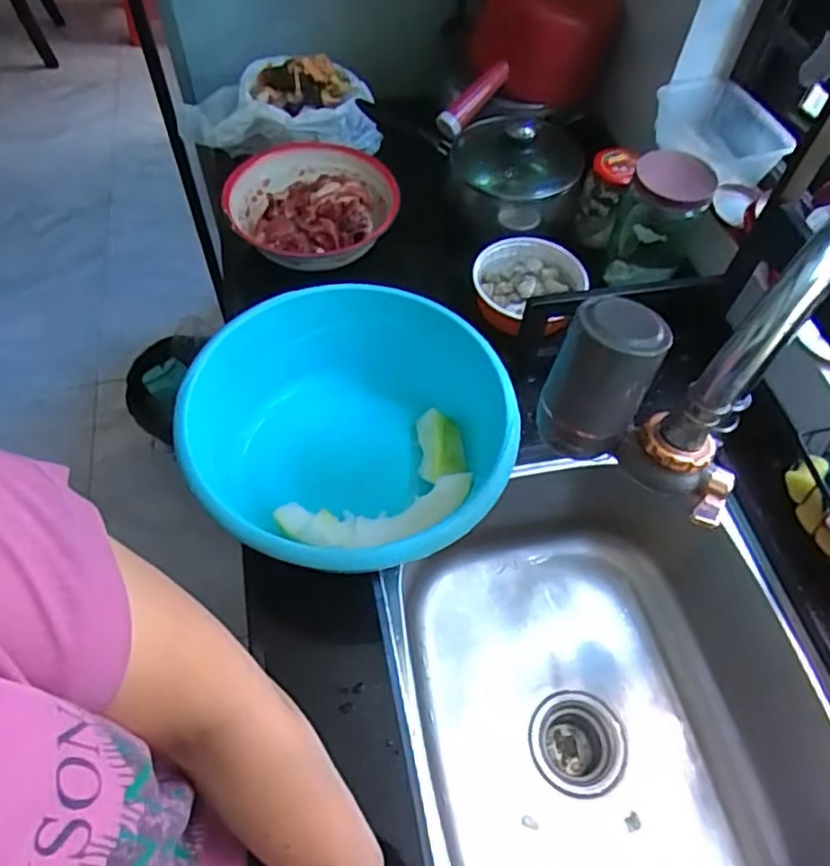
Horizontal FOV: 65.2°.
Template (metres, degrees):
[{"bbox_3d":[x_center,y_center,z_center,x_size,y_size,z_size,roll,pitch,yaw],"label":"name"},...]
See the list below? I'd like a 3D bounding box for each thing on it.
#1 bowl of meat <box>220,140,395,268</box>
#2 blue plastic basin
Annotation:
[{"bbox_3d":[-0.136,-0.312,0.877,0.211,0.072,0.214,1,57,-2],"label":"bowl of meat"},{"bbox_3d":[-0.072,0.028,0.686,0.317,0.187,0.286,37,63,20],"label":"blue plastic basin"}]

